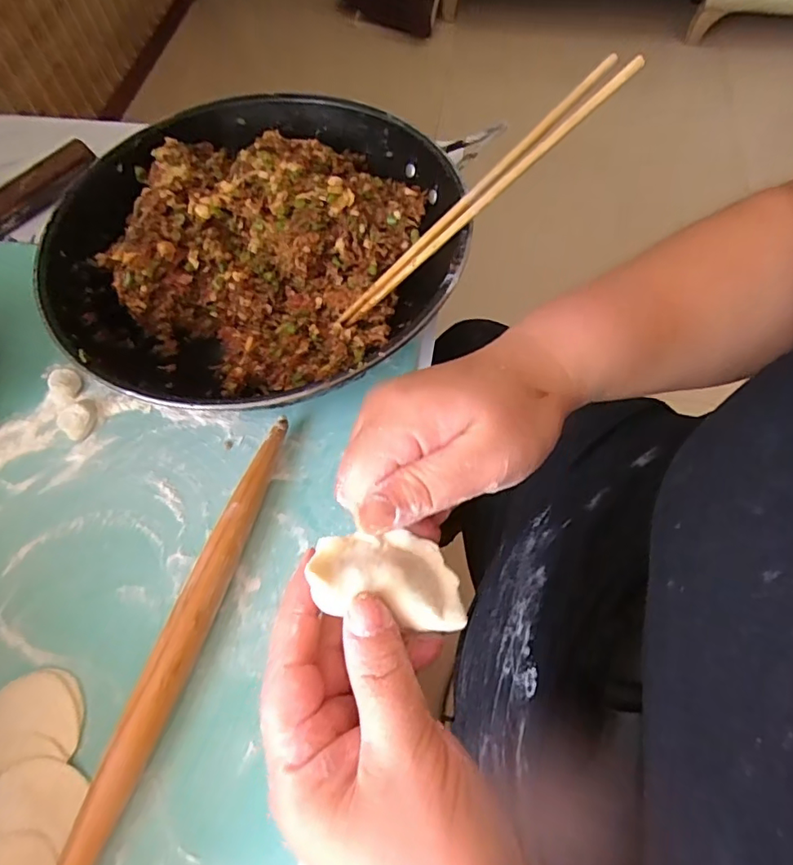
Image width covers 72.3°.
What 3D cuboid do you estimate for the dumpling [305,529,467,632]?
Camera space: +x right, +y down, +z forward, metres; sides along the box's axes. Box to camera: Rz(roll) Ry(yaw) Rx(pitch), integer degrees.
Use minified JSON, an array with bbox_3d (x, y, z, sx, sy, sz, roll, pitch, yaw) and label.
[{"bbox_3d":[-0.002,0.050,0.191,0.052,0.017,0.031,7,63,5],"label":"dumpling"}]

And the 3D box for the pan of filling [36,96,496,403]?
[{"bbox_3d":[-0.102,-0.133,0.440,0.295,0.095,0.302,10,63,6],"label":"pan of filling"}]

